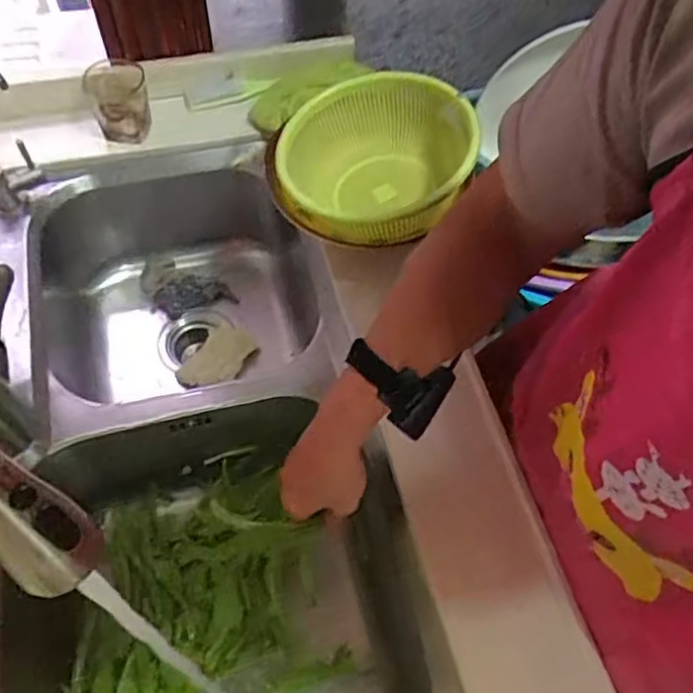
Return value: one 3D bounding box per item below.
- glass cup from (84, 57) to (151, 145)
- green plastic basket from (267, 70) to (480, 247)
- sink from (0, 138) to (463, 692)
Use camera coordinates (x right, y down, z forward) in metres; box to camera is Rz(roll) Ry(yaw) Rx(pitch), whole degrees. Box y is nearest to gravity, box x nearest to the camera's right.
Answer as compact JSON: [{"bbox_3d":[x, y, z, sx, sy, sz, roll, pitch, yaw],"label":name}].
[{"bbox_3d":[-0.276,-0.298,0.772,0.068,0.082,0.060,-14,62,-11],"label":"glass cup"},{"bbox_3d":[0.035,-0.195,0.691,0.220,0.103,0.190,-1,60,-4],"label":"green plastic basket"},{"bbox_3d":[-0.172,0.137,0.726,0.397,0.271,0.723,-11,62,-10],"label":"sink"}]

